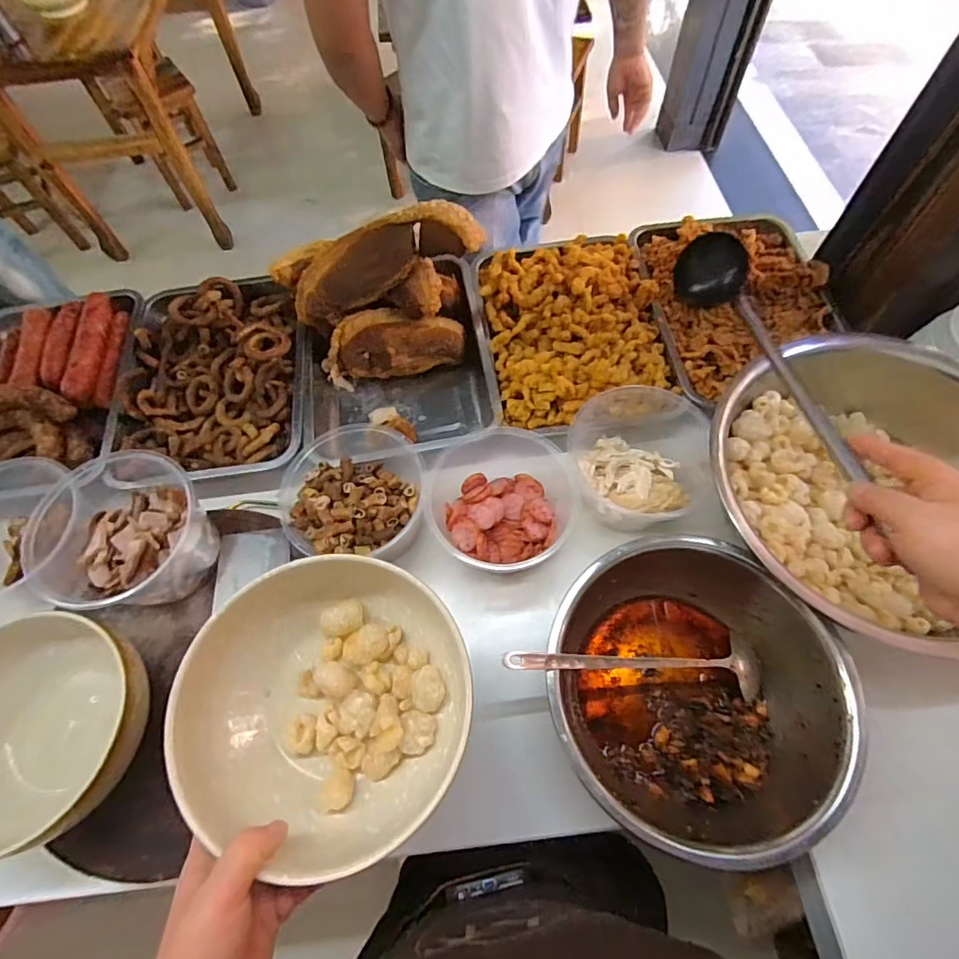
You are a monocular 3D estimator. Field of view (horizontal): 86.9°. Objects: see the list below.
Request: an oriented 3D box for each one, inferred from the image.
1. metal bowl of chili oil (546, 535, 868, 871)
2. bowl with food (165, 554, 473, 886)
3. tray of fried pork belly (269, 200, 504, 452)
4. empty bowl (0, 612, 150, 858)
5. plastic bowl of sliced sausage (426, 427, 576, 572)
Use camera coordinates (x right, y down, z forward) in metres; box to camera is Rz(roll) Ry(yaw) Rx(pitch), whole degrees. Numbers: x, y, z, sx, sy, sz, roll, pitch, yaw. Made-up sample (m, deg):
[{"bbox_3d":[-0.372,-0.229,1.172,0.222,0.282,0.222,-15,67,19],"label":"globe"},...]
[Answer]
[{"bbox_3d":[0.203,0.200,0.503,0.261,0.118,0.252,-1,64,2],"label":"metal bowl of chili oil"},{"bbox_3d":[-0.106,0.163,0.376,0.194,0.082,0.195,-1,64,2],"label":"bowl with food"},{"bbox_3d":[-0.134,-0.209,0.704,0.287,0.154,0.312,-8,64,-1],"label":"tray of fried pork belly"},{"bbox_3d":[-0.412,0.237,0.486,0.191,0.102,0.192,-1,64,2],"label":"empty bowl"},{"bbox_3d":[0.029,0.039,0.589,0.159,0.107,0.148,-1,64,2],"label":"plastic bowl of sliced sausage"}]

